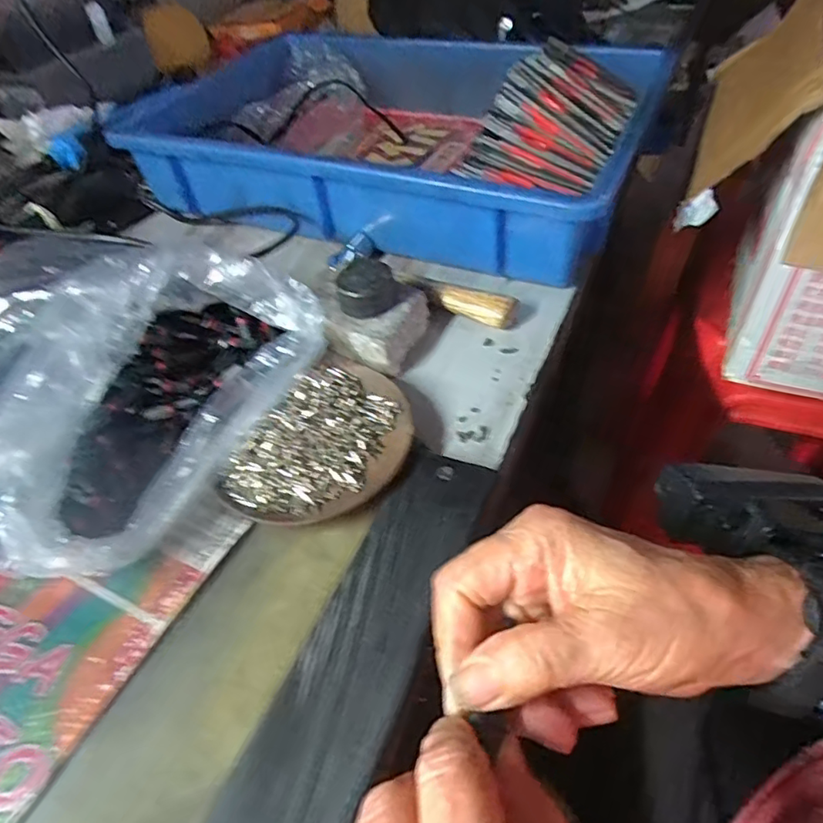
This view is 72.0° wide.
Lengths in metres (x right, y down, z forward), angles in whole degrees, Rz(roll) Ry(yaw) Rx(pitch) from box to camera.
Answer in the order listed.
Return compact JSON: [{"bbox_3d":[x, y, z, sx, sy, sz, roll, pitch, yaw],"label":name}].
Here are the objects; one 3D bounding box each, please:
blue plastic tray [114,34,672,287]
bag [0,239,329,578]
[{"bbox_3d":[-0.035,-0.266,0.535,0.460,0.083,0.293,17,52,20],"label":"blue plastic tray"},{"bbox_3d":[-0.221,-0.031,0.349,0.275,0.072,0.240,19,53,22],"label":"bag"}]

